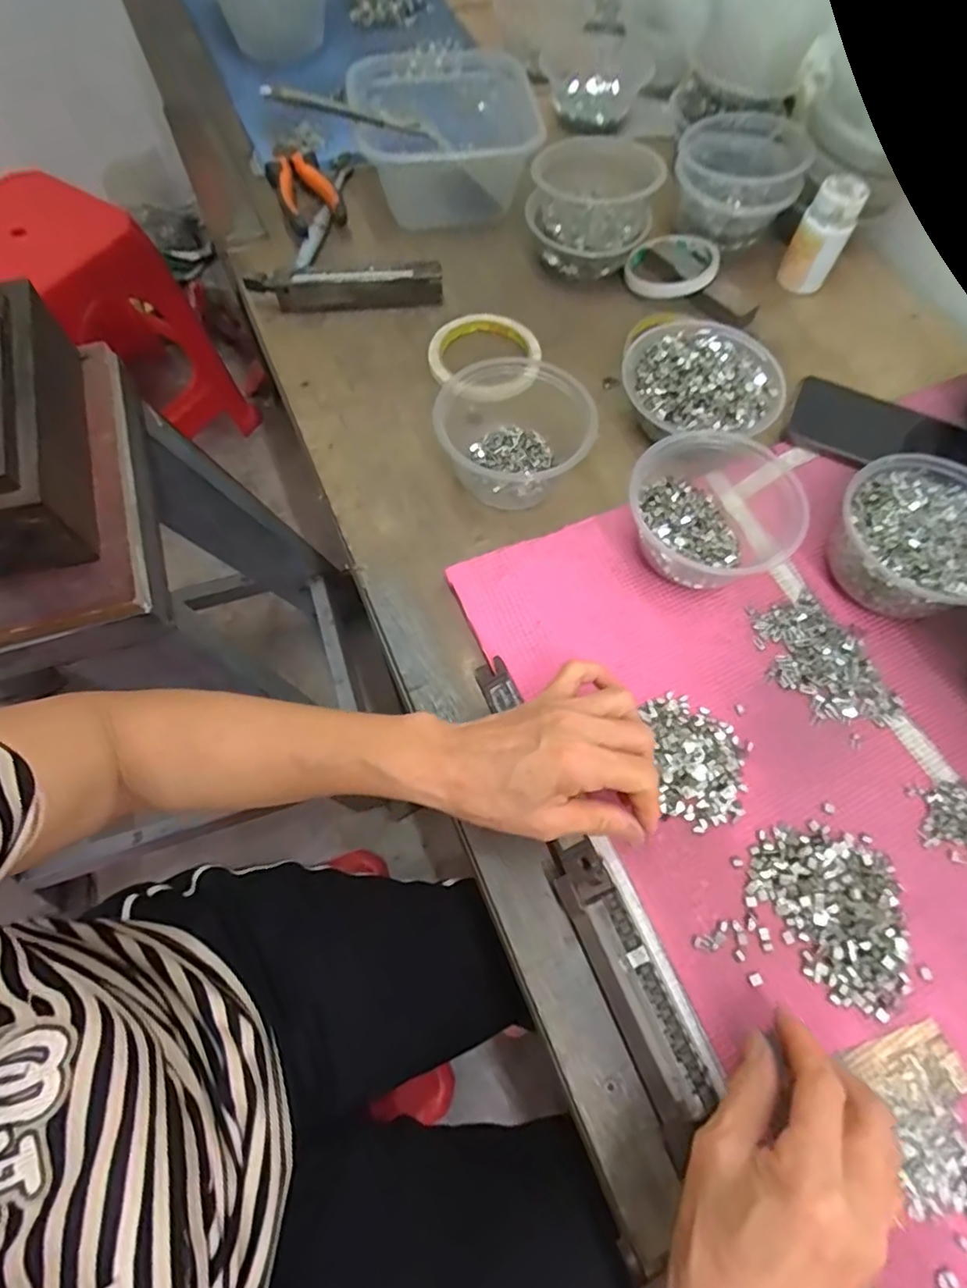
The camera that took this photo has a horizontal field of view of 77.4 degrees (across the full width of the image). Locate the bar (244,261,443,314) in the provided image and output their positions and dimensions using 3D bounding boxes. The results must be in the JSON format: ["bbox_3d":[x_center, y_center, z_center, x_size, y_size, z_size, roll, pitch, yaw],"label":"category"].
[{"bbox_3d":[-0.122,-0.324,0.547,0.166,0.033,0.019,-5,67,-3],"label":"bar"}]

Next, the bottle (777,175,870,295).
[{"bbox_3d":[0.307,-0.369,0.550,0.043,0.080,0.039,28,69,11],"label":"bottle"}]

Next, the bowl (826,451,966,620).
[{"bbox_3d":[0.302,-0.072,0.424,0.109,0.057,0.111,0,67,-1],"label":"bowl"}]

